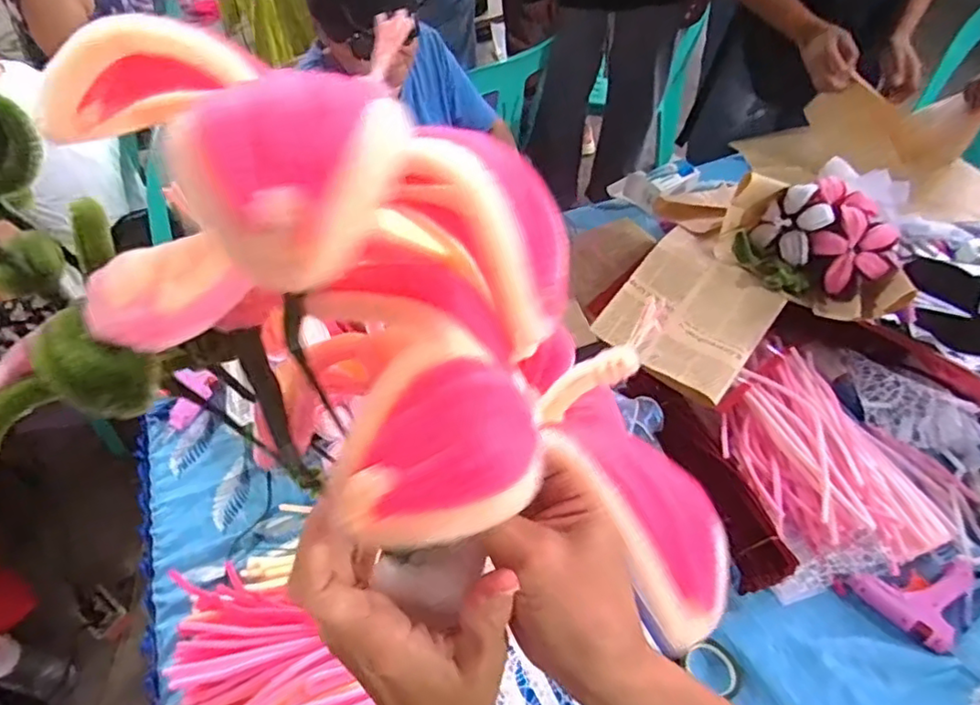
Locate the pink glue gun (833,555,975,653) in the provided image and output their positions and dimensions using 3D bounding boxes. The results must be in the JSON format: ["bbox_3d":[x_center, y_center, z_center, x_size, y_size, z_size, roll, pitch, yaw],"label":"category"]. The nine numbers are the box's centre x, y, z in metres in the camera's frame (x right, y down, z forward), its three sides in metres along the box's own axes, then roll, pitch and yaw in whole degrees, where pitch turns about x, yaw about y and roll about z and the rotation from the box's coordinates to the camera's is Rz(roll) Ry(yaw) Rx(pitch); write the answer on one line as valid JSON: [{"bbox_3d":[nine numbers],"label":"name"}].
[{"bbox_3d":[0.472,0.272,0.658,0.151,0.024,0.086,-7,52,-4],"label":"pink glue gun"}]

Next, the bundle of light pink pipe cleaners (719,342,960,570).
[{"bbox_3d":[0.406,0.130,0.748,0.189,0.038,0.271,-21,54,-14],"label":"bundle of light pink pipe cleaners"}]

